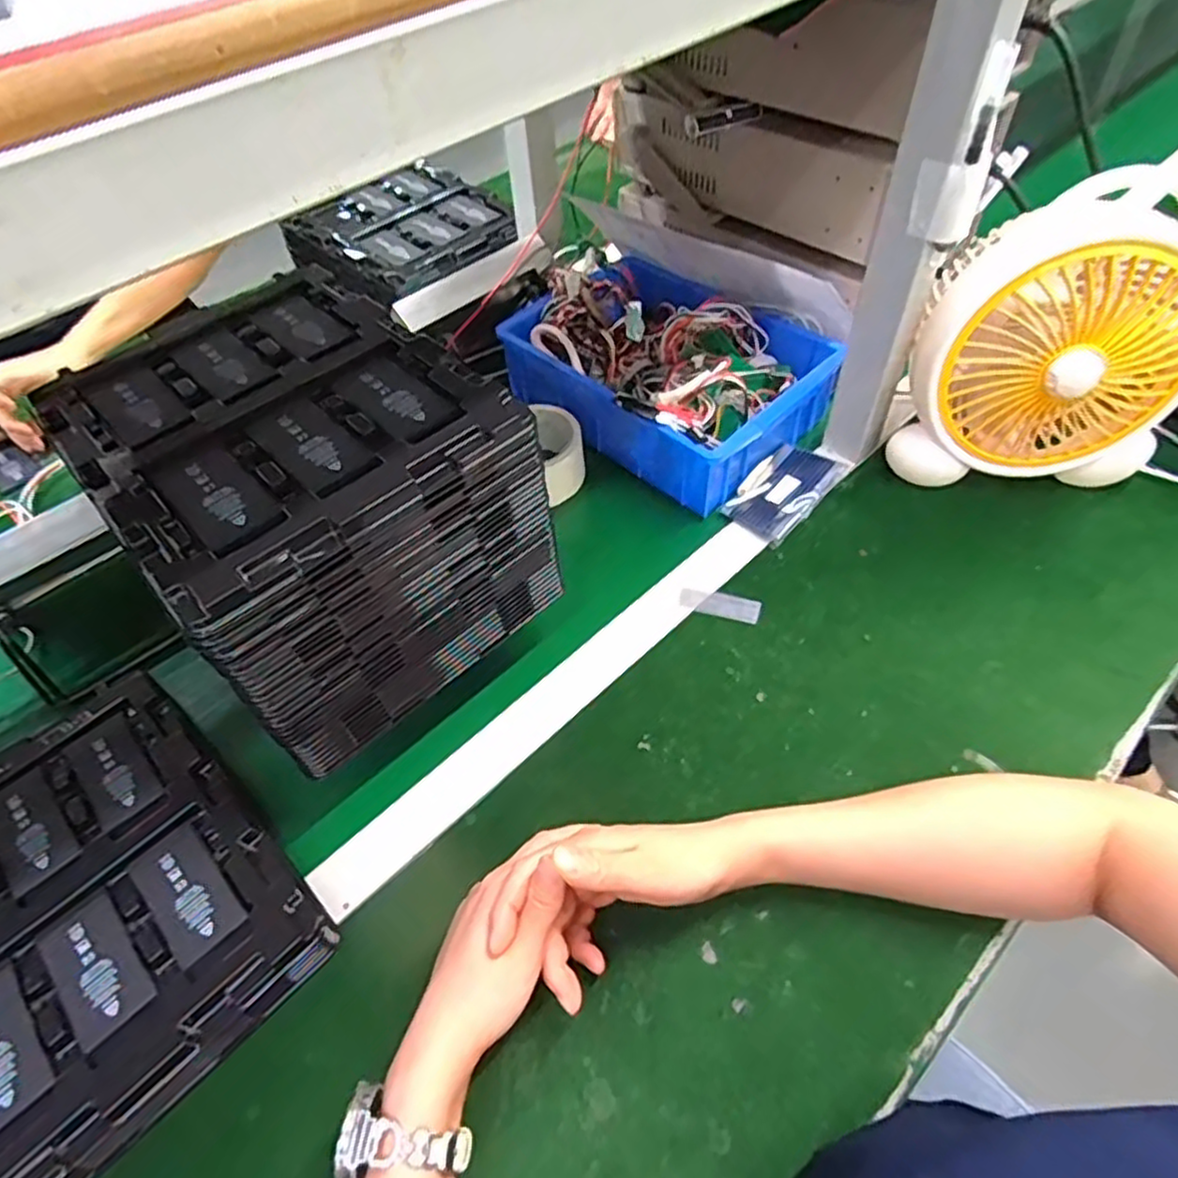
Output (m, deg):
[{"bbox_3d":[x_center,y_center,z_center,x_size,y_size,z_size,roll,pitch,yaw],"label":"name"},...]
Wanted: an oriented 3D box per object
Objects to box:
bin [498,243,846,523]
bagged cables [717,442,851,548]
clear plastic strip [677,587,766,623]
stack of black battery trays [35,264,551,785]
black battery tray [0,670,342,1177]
[{"bbox_3d":[0.075,-0.235,0.728,0.224,0.099,0.314,-39,59,-23],"label":"bin"},{"bbox_3d":[0.179,-0.095,0.663,0.072,0.017,0.112,36,62,28],"label":"bagged cables"},{"bbox_3d":[0.109,0.012,0.596,0.068,0.004,0.024,16,55,16],"label":"clear plastic strip"},{"bbox_3d":[-0.193,-0.065,0.496,0.213,0.159,0.271,-38,58,-23],"label":"stack of black battery trays"},{"bbox_3d":[-0.326,0.203,0.460,0.216,0.038,0.274,-39,59,-24],"label":"black battery tray"}]

